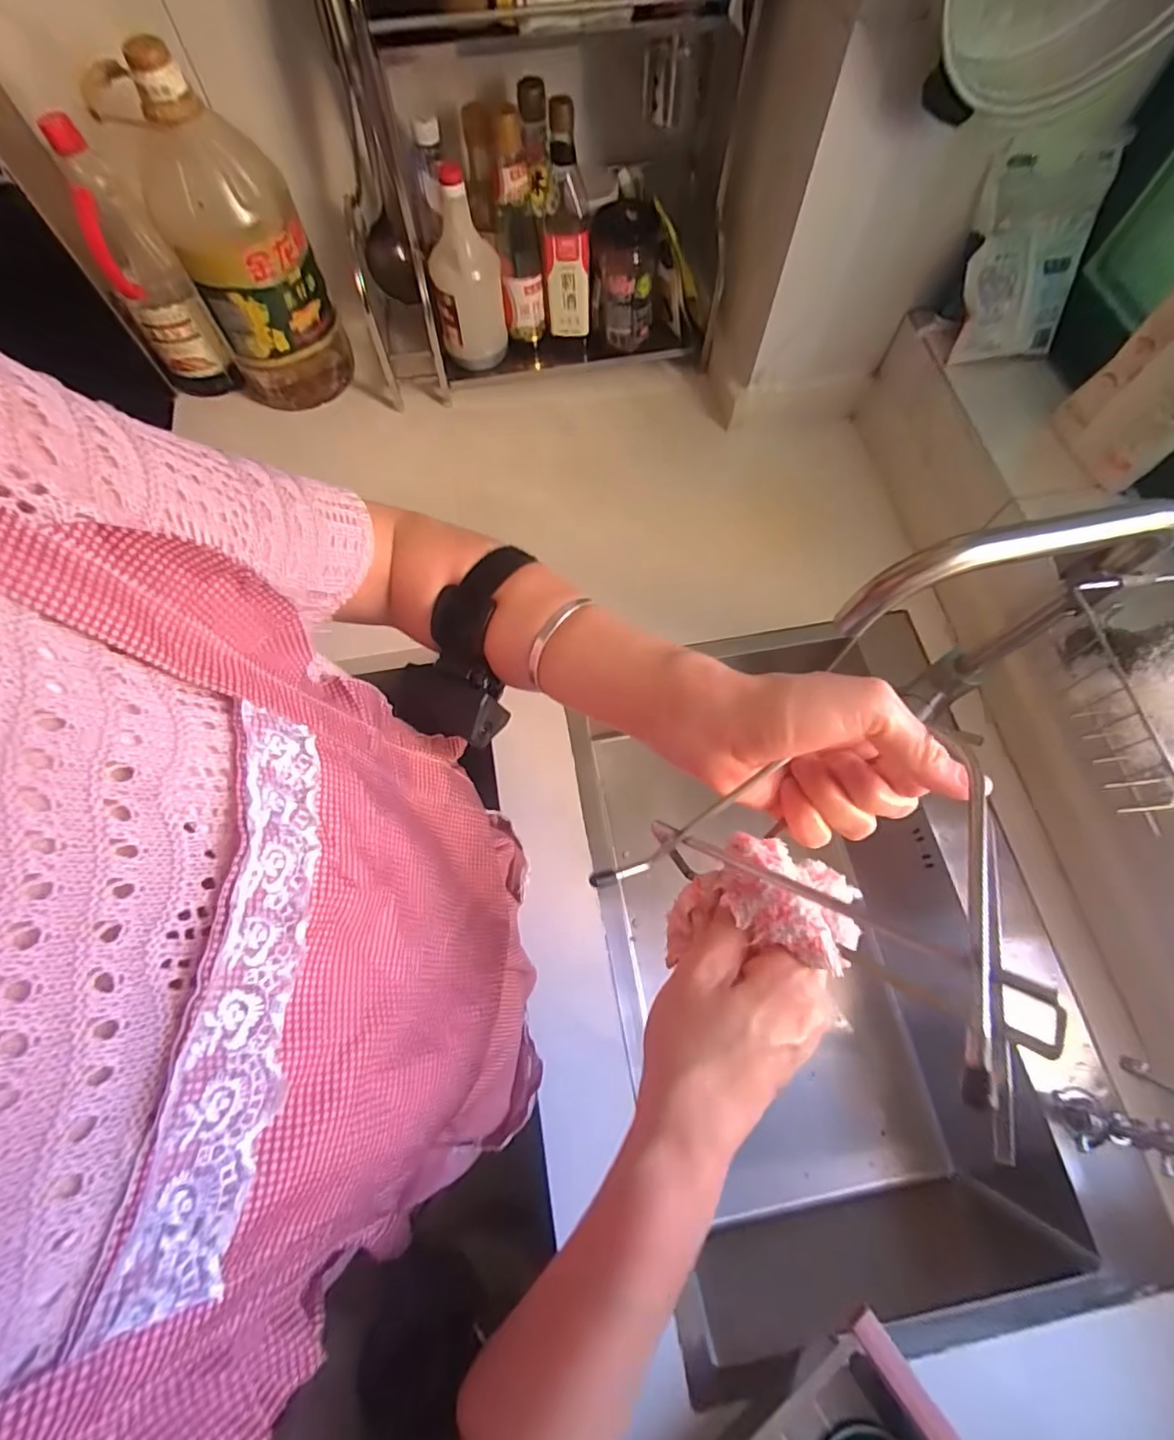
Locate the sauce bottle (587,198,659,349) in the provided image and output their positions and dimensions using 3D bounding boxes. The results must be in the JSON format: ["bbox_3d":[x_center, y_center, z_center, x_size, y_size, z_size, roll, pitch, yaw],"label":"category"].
[{"bbox_3d":[0.047,-0.597,0.777,0.081,0.148,0.071,-3,69,-1],"label":"sauce bottle"}]

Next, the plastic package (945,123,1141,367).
[{"bbox_3d":[0.483,-0.506,0.635,0.130,0.181,0.031,-9,40,4],"label":"plastic package"}]

